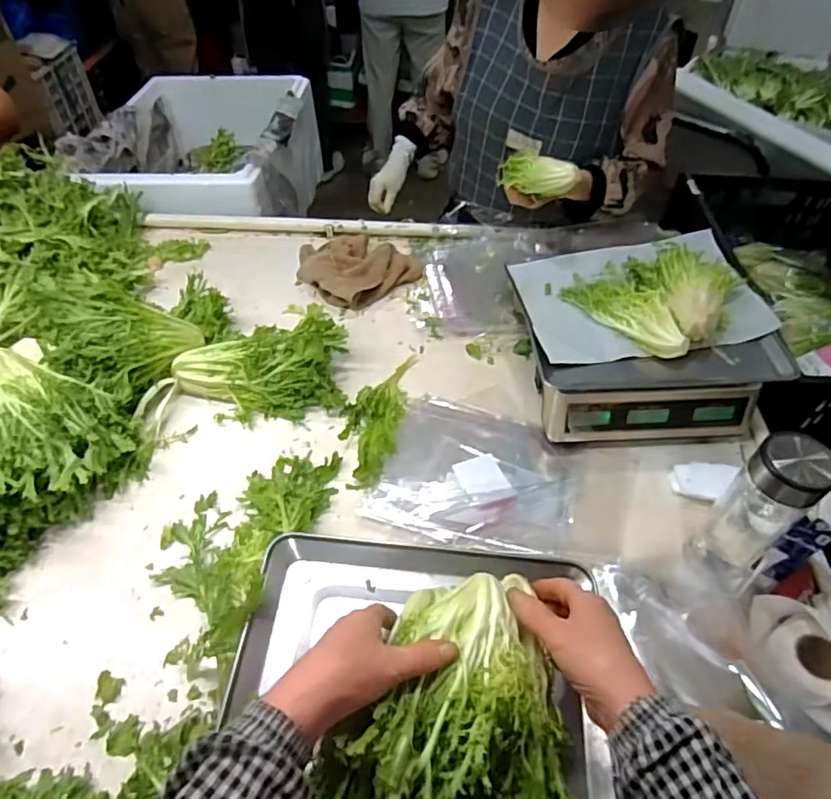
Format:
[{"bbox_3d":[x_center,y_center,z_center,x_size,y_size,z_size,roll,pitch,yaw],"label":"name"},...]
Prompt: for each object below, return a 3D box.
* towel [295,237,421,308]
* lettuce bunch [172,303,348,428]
[{"bbox_3d":[-0.111,-0.252,1.027,0.187,0.045,0.184,-33,57,-25],"label":"towel"},{"bbox_3d":[-0.230,-0.061,0.836,0.249,0.089,0.166,1,50,0],"label":"lettuce bunch"}]

